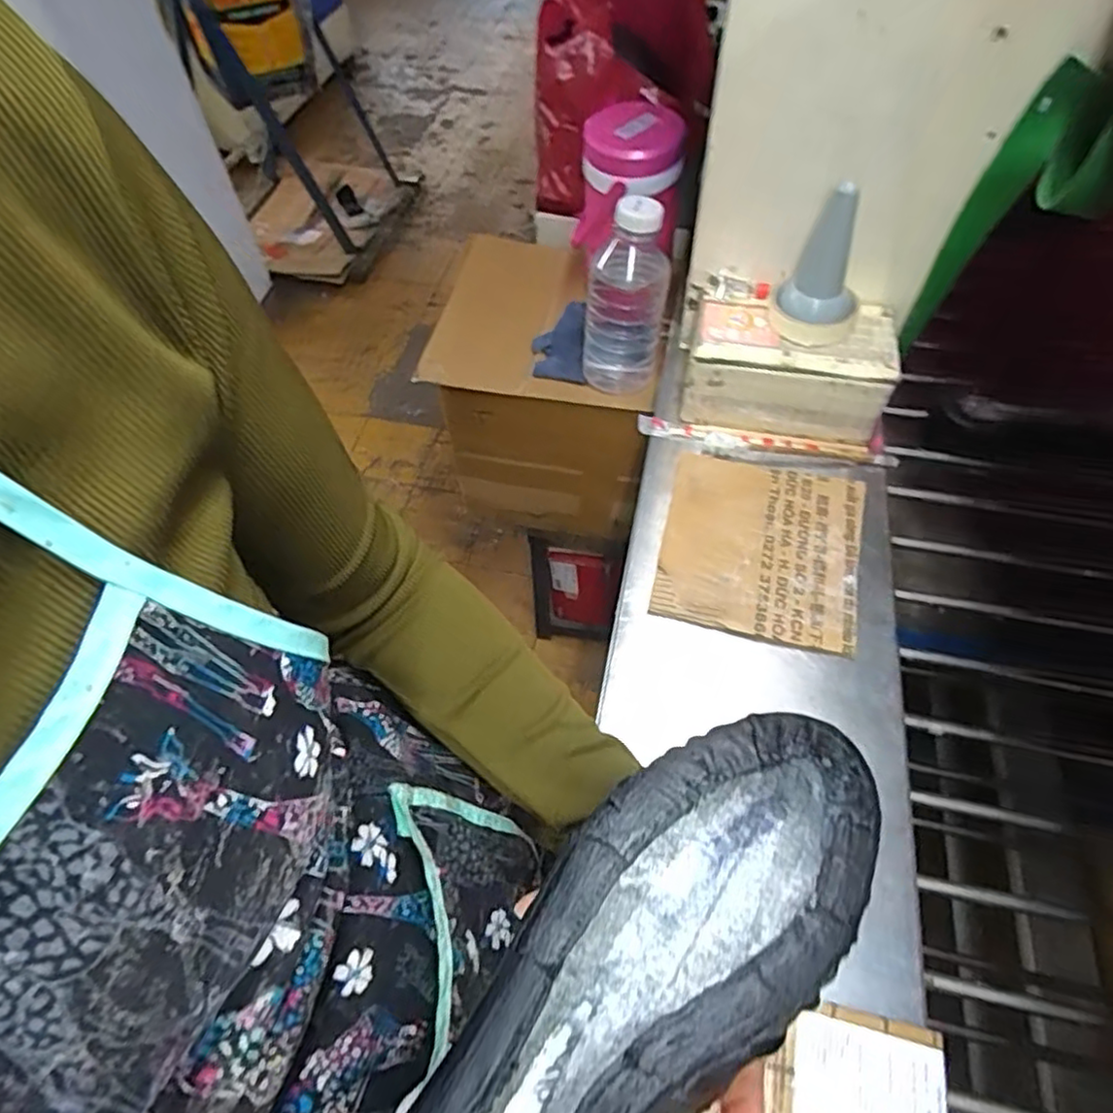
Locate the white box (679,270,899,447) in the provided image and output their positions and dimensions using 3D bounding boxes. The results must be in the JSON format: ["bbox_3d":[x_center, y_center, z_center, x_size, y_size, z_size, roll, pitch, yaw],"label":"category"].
[{"bbox_3d":[0.232,-0.201,0.687,0.194,0.096,0.133,9,56,7],"label":"white box"}]

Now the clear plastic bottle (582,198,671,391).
[{"bbox_3d":[0.083,-0.313,0.800,0.094,0.224,0.106,6,56,5],"label":"clear plastic bottle"}]

